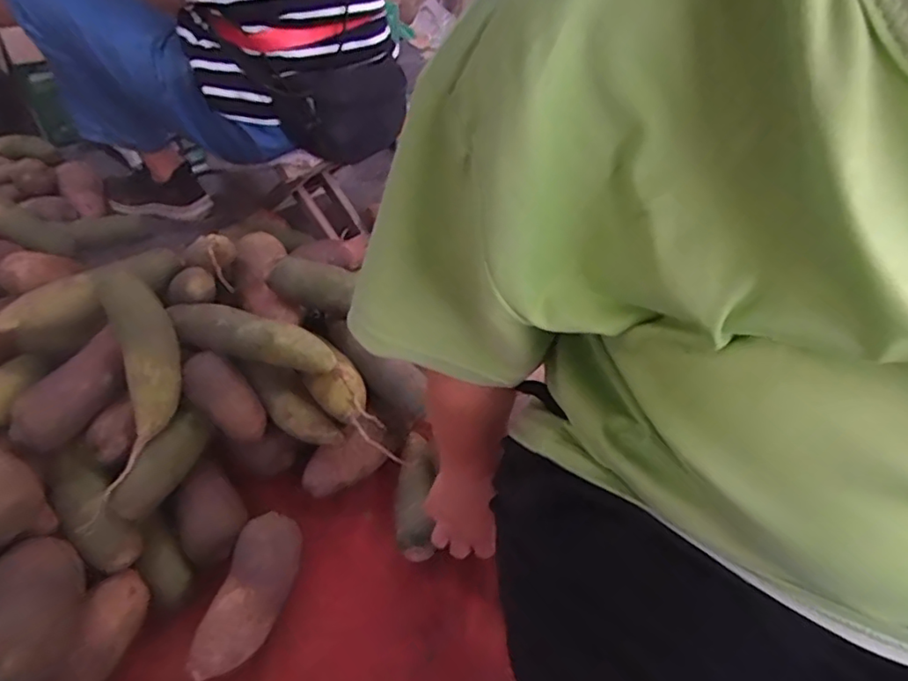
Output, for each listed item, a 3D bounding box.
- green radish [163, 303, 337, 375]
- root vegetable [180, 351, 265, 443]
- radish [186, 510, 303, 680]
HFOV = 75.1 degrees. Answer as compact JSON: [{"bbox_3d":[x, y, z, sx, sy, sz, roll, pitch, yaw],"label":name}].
[{"bbox_3d":[-0.232,-0.008,0.686,0.207,0.047,0.055,13,41,10],"label":"green radish"},{"bbox_3d":[-0.263,0.065,0.688,0.115,0.050,0.058,43,81,8],"label":"root vegetable"},{"bbox_3d":[-0.198,0.254,0.588,0.063,0.058,0.153,9,40,5],"label":"radish"}]

